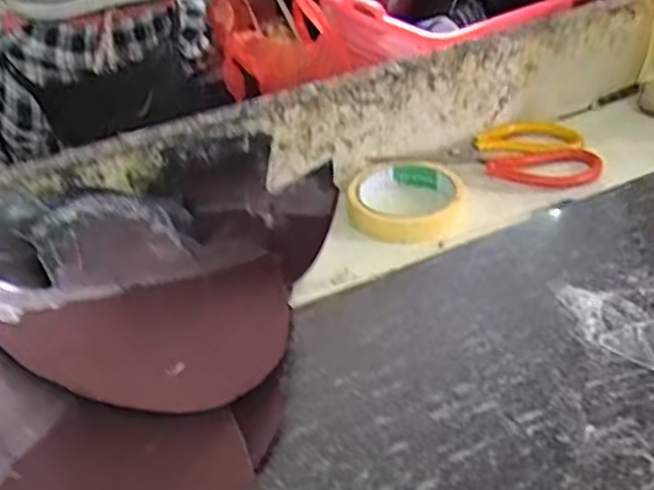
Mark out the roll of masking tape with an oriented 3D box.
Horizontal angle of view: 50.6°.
[{"bbox_3d":[0.066,-0.043,0.576,0.089,0.023,0.099,3,38,12],"label":"roll of masking tape"}]

